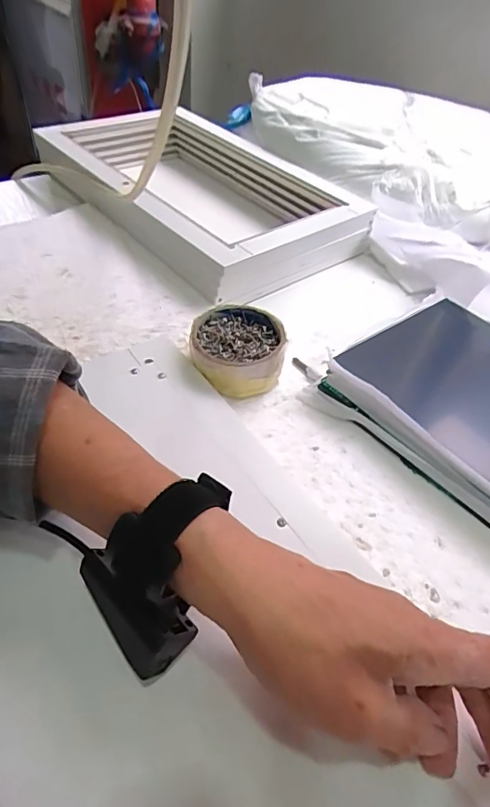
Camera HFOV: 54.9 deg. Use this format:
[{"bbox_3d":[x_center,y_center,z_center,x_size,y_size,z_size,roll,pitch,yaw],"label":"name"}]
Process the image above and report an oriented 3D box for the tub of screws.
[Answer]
[{"bbox_3d":[-0.010,-0.050,0.432,0.087,0.039,0.088,1,49,-6],"label":"tub of screws"}]

